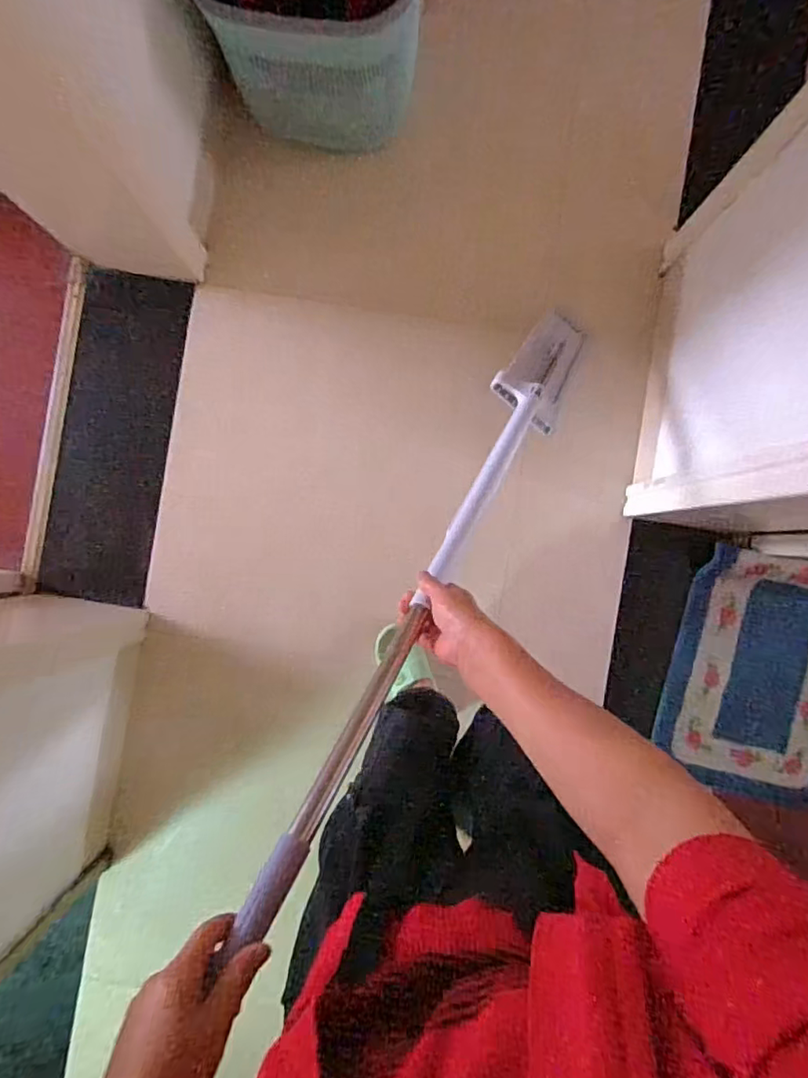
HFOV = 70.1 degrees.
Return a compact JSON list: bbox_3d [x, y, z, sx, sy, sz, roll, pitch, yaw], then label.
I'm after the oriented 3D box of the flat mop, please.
[{"bbox_3d":[0.098,-0.054,0.774,0.102,0.060,1.111,25,48,7],"label":"flat mop"}]

